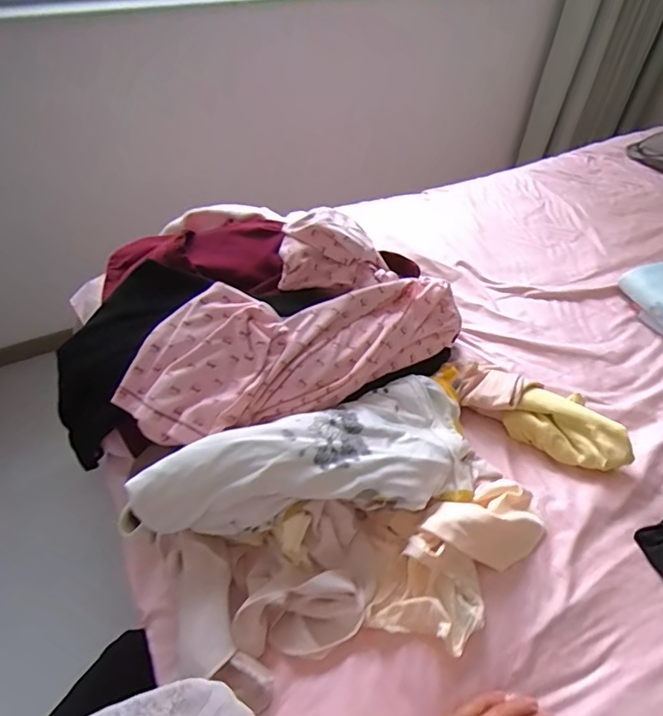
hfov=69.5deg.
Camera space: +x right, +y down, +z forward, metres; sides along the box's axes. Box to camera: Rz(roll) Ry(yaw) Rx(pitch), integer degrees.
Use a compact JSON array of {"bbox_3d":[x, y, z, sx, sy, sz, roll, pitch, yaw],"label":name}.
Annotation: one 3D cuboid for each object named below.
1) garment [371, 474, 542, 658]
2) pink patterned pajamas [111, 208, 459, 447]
[{"bbox_3d":[0.153,0.230,0.557,0.111,0.052,0.248,36,55,27],"label":"garment"},{"bbox_3d":[-0.039,-0.044,0.664,0.481,0.139,0.218,-32,55,-28],"label":"pink patterned pajamas"}]

